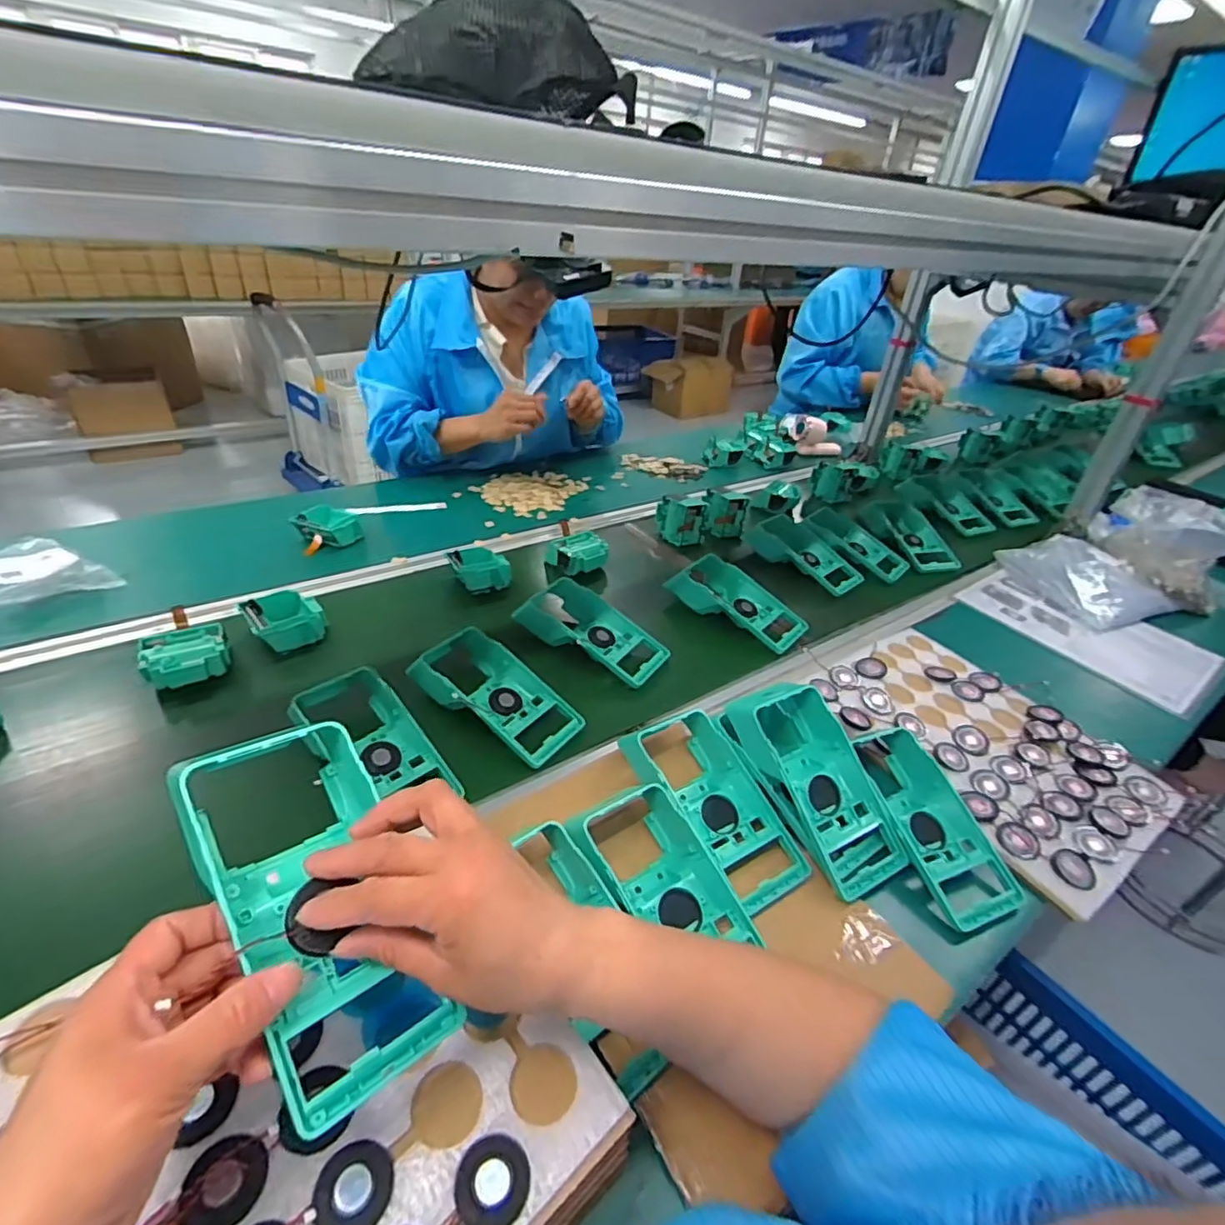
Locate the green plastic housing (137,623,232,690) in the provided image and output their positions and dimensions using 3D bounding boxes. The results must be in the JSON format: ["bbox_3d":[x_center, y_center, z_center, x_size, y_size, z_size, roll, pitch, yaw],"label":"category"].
[{"bbox_3d":[-0.447,0.045,0.645,0.078,0.035,0.062,-16,39,-33],"label":"green plastic housing"}]

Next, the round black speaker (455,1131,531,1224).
[{"bbox_3d":[-0.056,0.269,0.289,0.034,0.007,0.034,6,32,-4],"label":"round black speaker"}]

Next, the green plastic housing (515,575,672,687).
[{"bbox_3d":[-0.024,0.018,0.750,0.188,0.048,0.097,23,35,22],"label":"green plastic housing"}]

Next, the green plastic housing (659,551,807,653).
[{"bbox_3d":[0.172,-0.015,0.832,0.183,0.049,0.101,24,35,24],"label":"green plastic housing"}]

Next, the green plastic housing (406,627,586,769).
[{"bbox_3d":[-0.127,0.082,0.637,0.183,0.056,0.097,25,36,26],"label":"green plastic housing"}]

